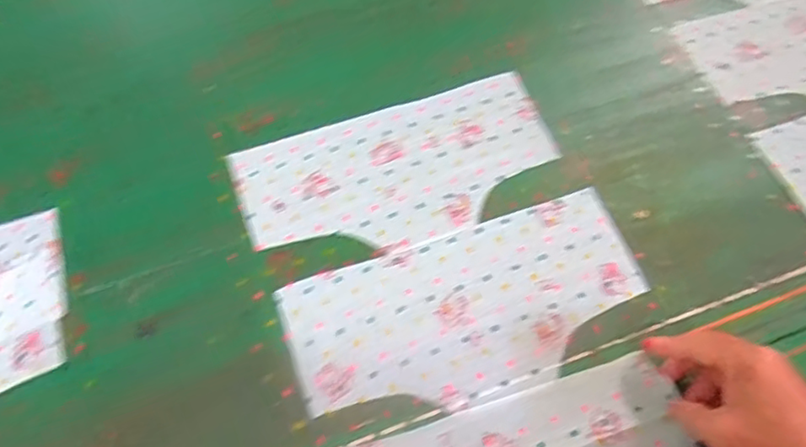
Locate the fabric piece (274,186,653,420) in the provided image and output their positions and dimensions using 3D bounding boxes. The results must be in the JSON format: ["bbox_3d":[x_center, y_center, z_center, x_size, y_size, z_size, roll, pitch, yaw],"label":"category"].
[{"bbox_3d":[0.063,0.079,0.552,0.324,0.006,0.156,-18,63,-9],"label":"fabric piece"}]

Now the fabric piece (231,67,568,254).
[{"bbox_3d":[0.000,-0.052,0.617,0.321,0.005,0.161,-19,63,-9],"label":"fabric piece"}]

